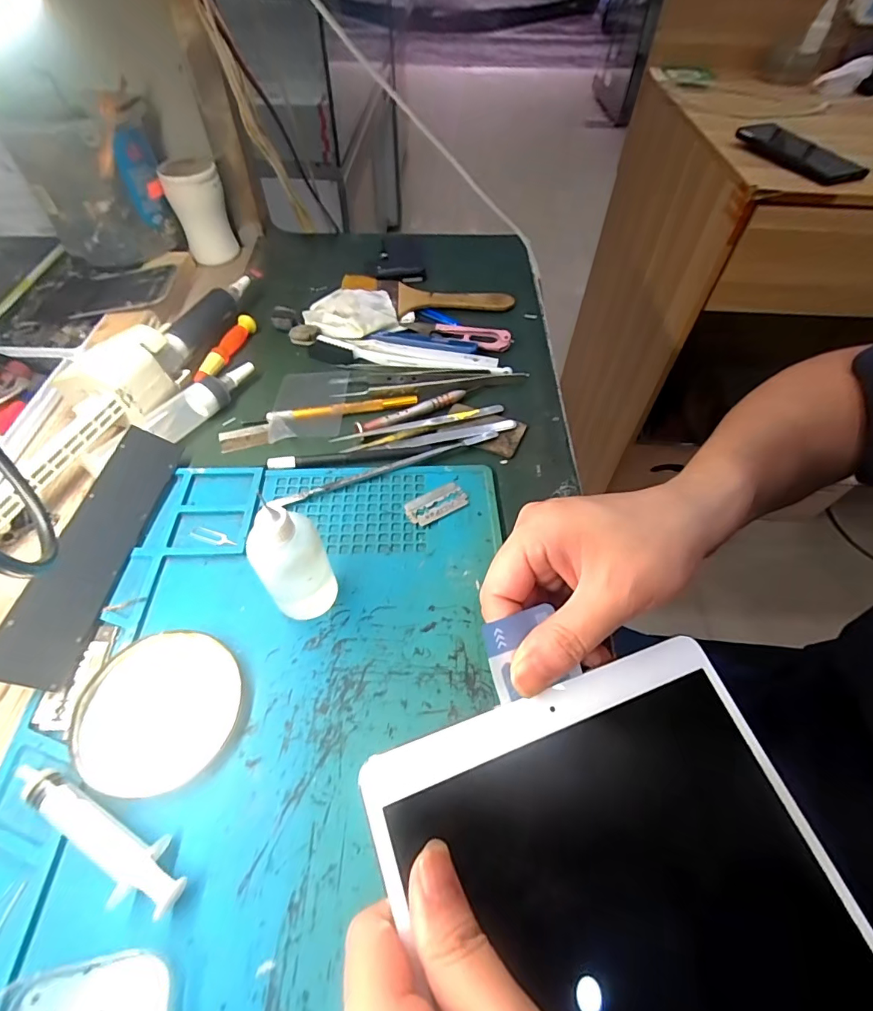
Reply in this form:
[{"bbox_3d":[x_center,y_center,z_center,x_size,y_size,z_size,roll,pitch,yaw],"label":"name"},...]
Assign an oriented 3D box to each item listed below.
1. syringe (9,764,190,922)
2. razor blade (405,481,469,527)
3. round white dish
[{"bbox_3d":[-0.144,0.139,0.198,0.091,0.014,0.021,23,57,15],"label":"syringe"},{"bbox_3d":[0.000,-0.002,0.312,0.041,0.004,0.022,-24,58,-17],"label":"razor blade"},{"bbox_3d":[-0.138,0.099,0.232,0.074,0.010,0.074,0,54,-1],"label":"round white dish"}]

